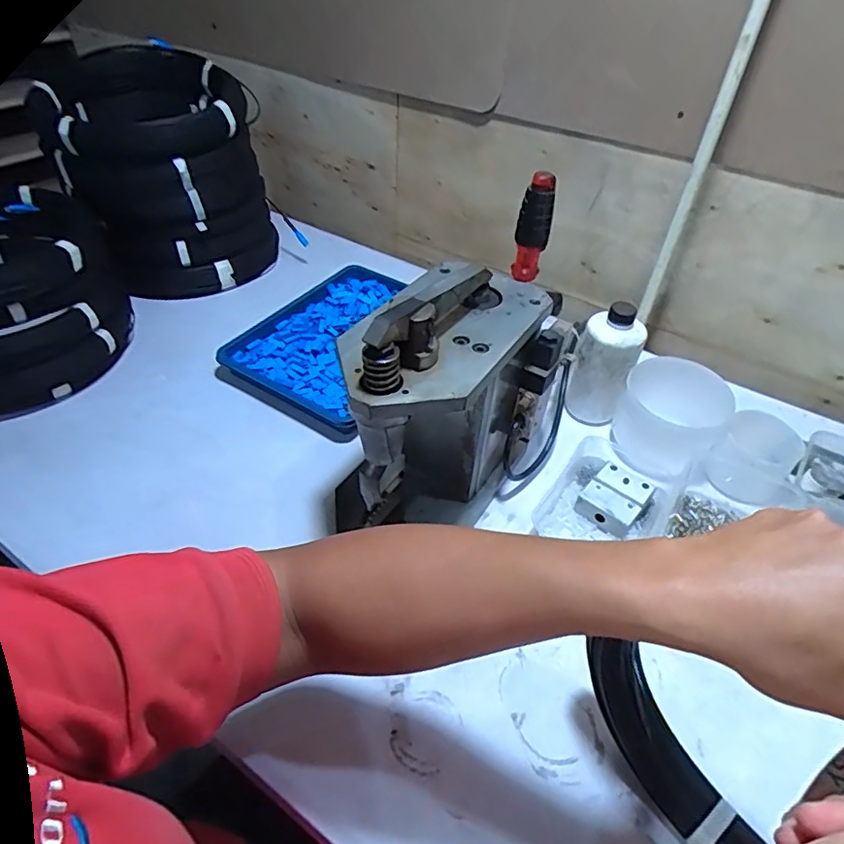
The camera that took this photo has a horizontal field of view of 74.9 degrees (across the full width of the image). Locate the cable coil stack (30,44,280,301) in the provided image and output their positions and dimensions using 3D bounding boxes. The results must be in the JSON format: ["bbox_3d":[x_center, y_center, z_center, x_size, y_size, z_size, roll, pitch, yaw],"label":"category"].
[{"bbox_3d":[-0.403,-0.402,0.894,0.270,0.296,0.276,-11,46,-15],"label":"cable coil stack"}]

